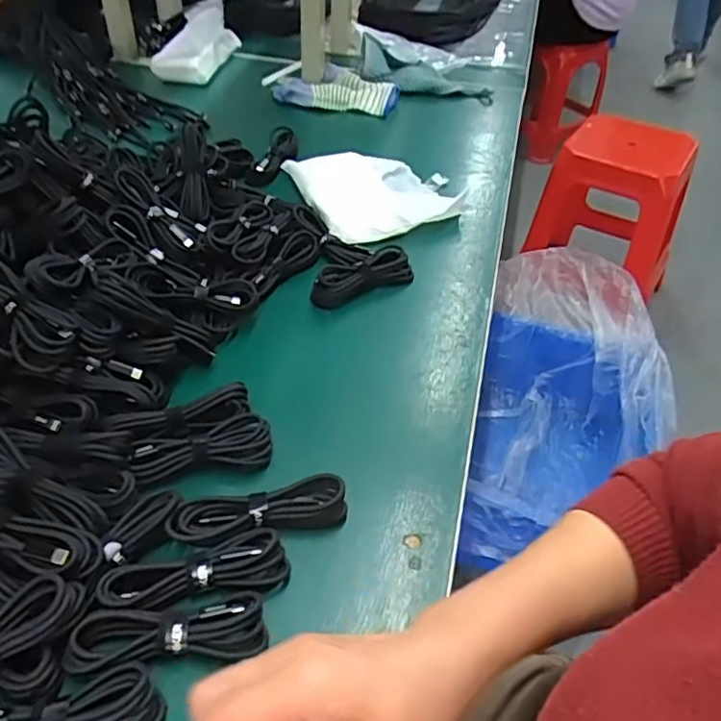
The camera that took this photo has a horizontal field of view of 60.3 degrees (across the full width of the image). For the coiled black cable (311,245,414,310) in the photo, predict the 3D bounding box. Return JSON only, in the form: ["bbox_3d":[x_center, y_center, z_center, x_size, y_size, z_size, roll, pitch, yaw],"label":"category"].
[{"bbox_3d":[0.002,-0.086,0.613,0.112,0.034,0.037,-27,51,-28],"label":"coiled black cable"}]

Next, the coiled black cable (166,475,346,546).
[{"bbox_3d":[-0.067,0.101,0.418,0.114,0.019,0.029,-7,45,-10],"label":"coiled black cable"}]

